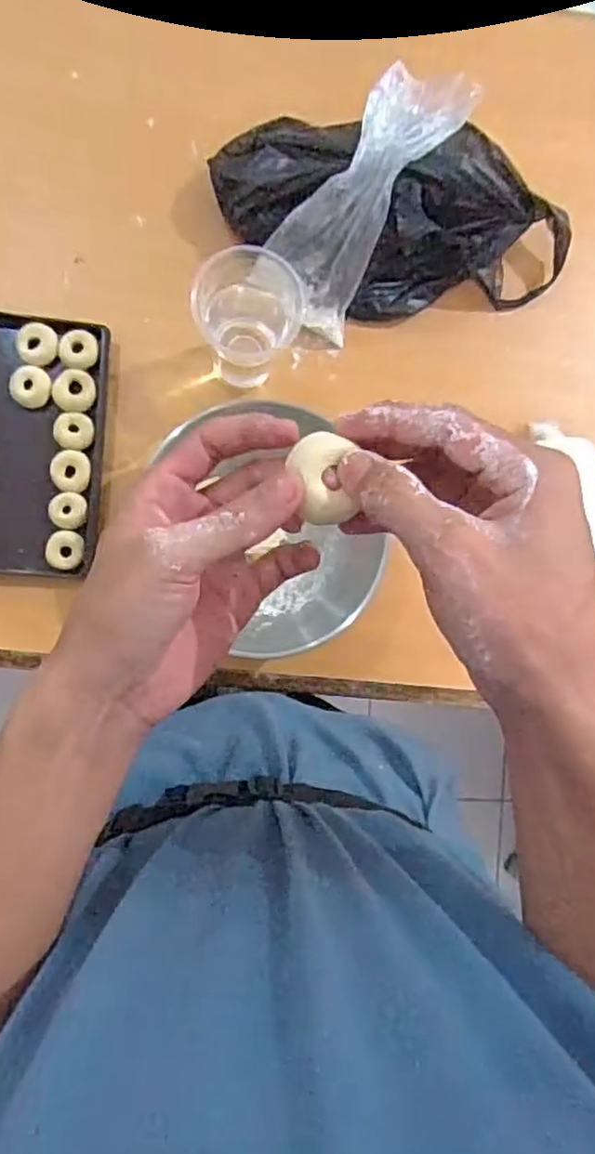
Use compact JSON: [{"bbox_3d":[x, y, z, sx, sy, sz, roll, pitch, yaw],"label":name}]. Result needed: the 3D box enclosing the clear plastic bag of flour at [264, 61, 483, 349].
[{"bbox_3d":[0.049,-0.328,0.604,0.098,0.068,0.244,32,130,-5],"label":"clear plastic bag of flour"}]

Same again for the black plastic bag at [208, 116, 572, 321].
[{"bbox_3d":[0.097,-0.341,0.632,0.353,0.118,0.164,7,88,-6],"label":"black plastic bag"}]

